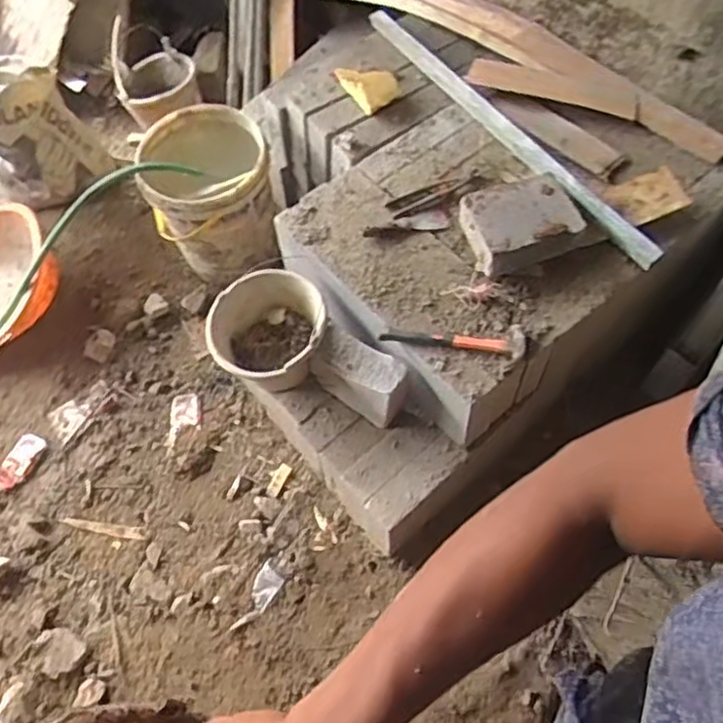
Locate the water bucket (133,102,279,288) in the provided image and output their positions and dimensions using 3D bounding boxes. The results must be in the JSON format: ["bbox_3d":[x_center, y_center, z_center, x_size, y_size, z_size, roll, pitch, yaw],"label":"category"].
[{"bbox_3d":[-0.370,-0.396,1.745,0.295,0.362,0.292,-1,59,1],"label":"water bucket"}]

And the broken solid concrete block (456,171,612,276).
[{"bbox_3d":[0.331,-0.280,1.391,0.241,0.072,0.185,-18,60,-9],"label":"broken solid concrete block"}]

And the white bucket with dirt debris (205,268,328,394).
[{"bbox_3d":[-0.193,-0.049,1.468,0.244,0.160,0.236,-1,59,1],"label":"white bucket with dirt debris"}]

